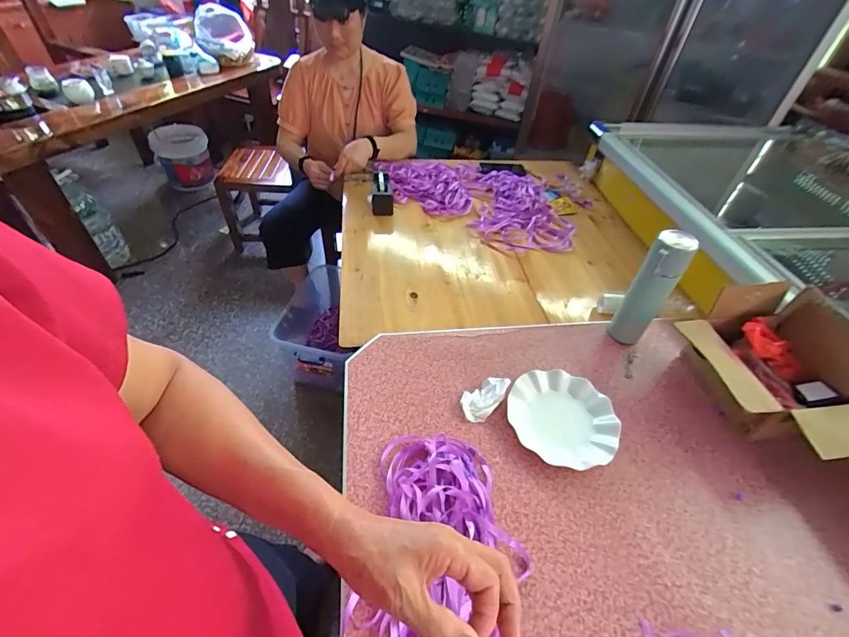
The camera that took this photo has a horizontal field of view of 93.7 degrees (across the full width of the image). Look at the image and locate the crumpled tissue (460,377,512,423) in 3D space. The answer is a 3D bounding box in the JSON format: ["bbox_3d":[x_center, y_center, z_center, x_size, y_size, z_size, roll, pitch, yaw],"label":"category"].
[{"bbox_3d":[0.105,0.139,0.713,0.057,0.030,0.097,36,54,28],"label":"crumpled tissue"}]

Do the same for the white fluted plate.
[{"bbox_3d":[0.238,0.171,0.694,0.173,0.027,0.171,0,46,-3],"label":"white fluted plate"}]

